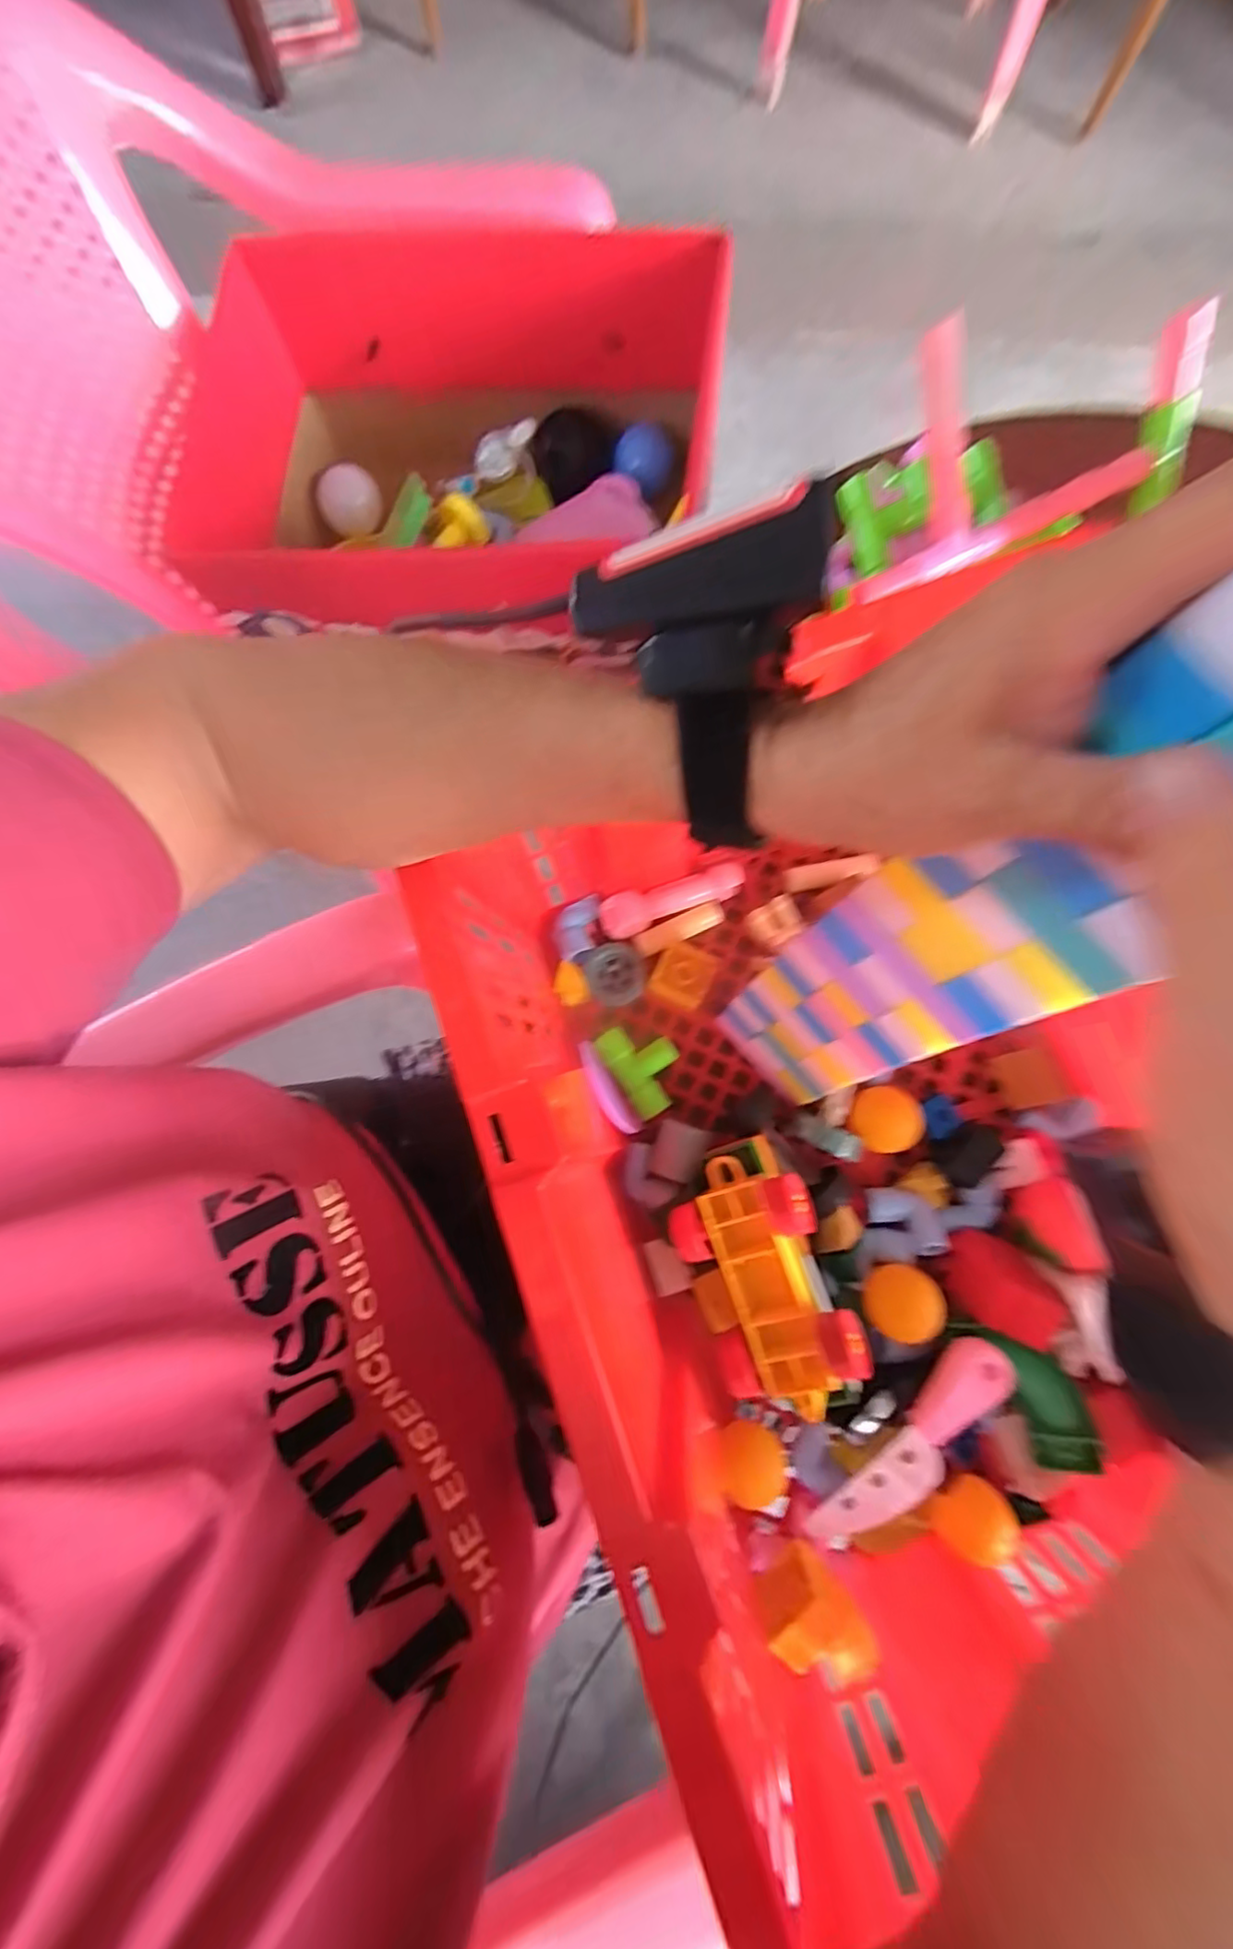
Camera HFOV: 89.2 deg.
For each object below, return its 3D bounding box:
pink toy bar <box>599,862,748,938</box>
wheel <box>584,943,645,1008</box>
[{"bbox_3d":[0.035,-0.047,0.392,0.092,0.016,0.023,-19,79,-4],"label":"pink toy bar"},{"bbox_3d":[0.000,0.001,0.391,0.037,0.010,0.037,0,78,0],"label":"wheel"}]

